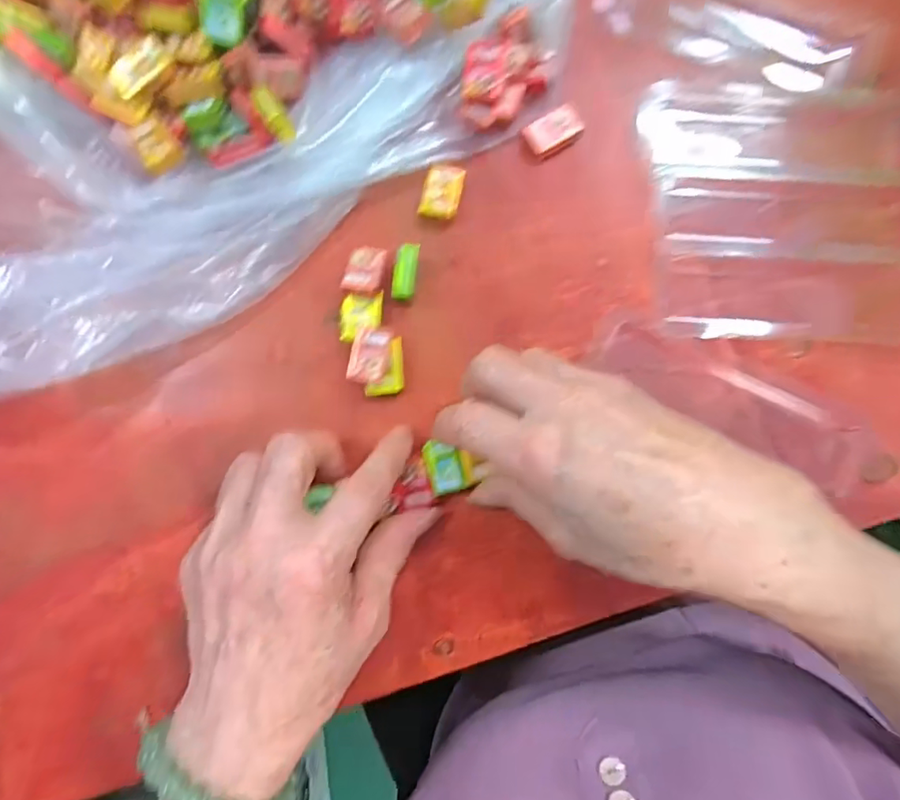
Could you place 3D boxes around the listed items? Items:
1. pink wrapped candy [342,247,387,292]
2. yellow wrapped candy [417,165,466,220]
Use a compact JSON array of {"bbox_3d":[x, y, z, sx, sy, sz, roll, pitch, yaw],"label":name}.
[{"bbox_3d":[-0.041,-0.063,0.262,0.018,0.012,0.023,13,87,2],"label":"pink wrapped candy"},{"bbox_3d":[-0.004,-0.103,0.268,0.018,0.007,0.026,15,87,2],"label":"yellow wrapped candy"}]

